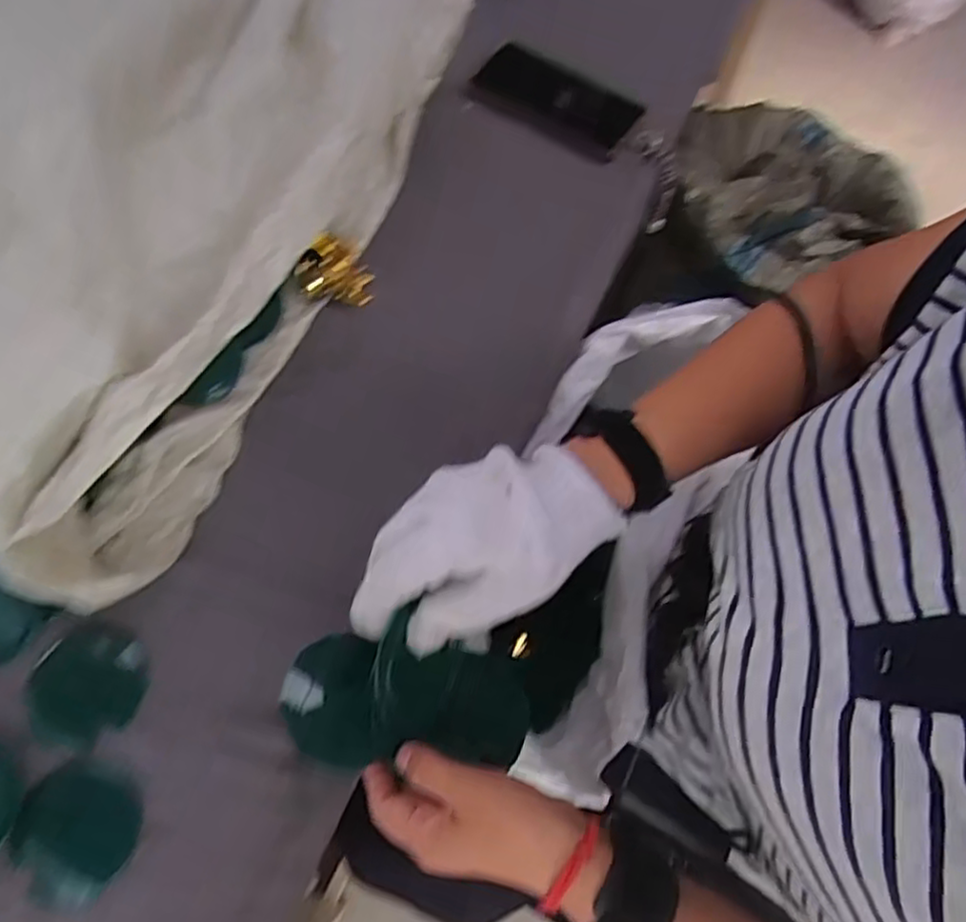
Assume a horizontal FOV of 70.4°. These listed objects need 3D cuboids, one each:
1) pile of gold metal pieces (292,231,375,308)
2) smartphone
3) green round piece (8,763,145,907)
[{"bbox_3d":[-0.116,-0.153,0.539,0.056,0.024,0.047,9,68,4],"label":"pile of gold metal pieces"},{"bbox_3d":[0.064,-0.309,0.575,0.131,0.014,0.048,28,77,-1],"label":"smartphone"},{"bbox_3d":[-0.243,0.219,0.410,0.071,0.004,0.068,0,68,0],"label":"green round piece"}]

